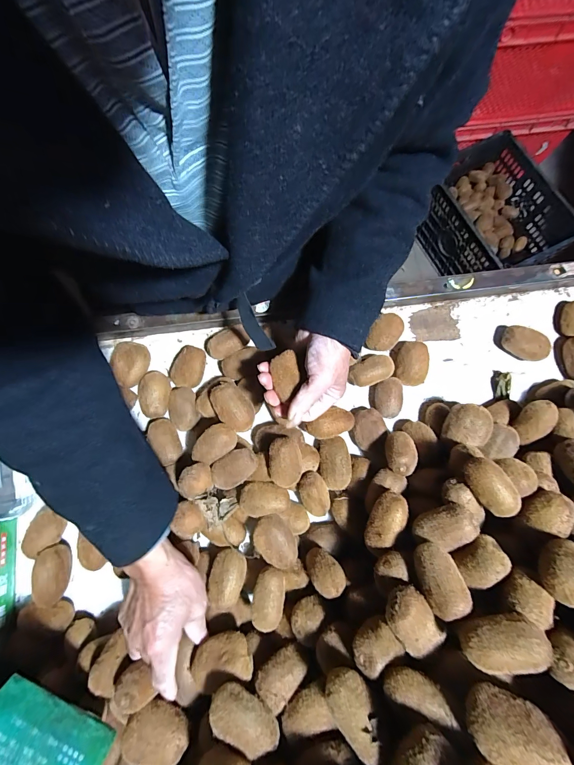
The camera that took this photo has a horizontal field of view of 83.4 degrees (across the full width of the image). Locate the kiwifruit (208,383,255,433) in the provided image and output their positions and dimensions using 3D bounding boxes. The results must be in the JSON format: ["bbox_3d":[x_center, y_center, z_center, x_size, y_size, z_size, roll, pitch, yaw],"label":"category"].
[{"bbox_3d":[-0.074,0.037,0.452,0.044,0.041,0.070,-37,79,-7],"label":"kiwifruit"}]

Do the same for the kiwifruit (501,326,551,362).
[{"bbox_3d":[0.362,-0.057,0.493,0.064,0.034,0.044,35,80,8],"label":"kiwifruit"}]

